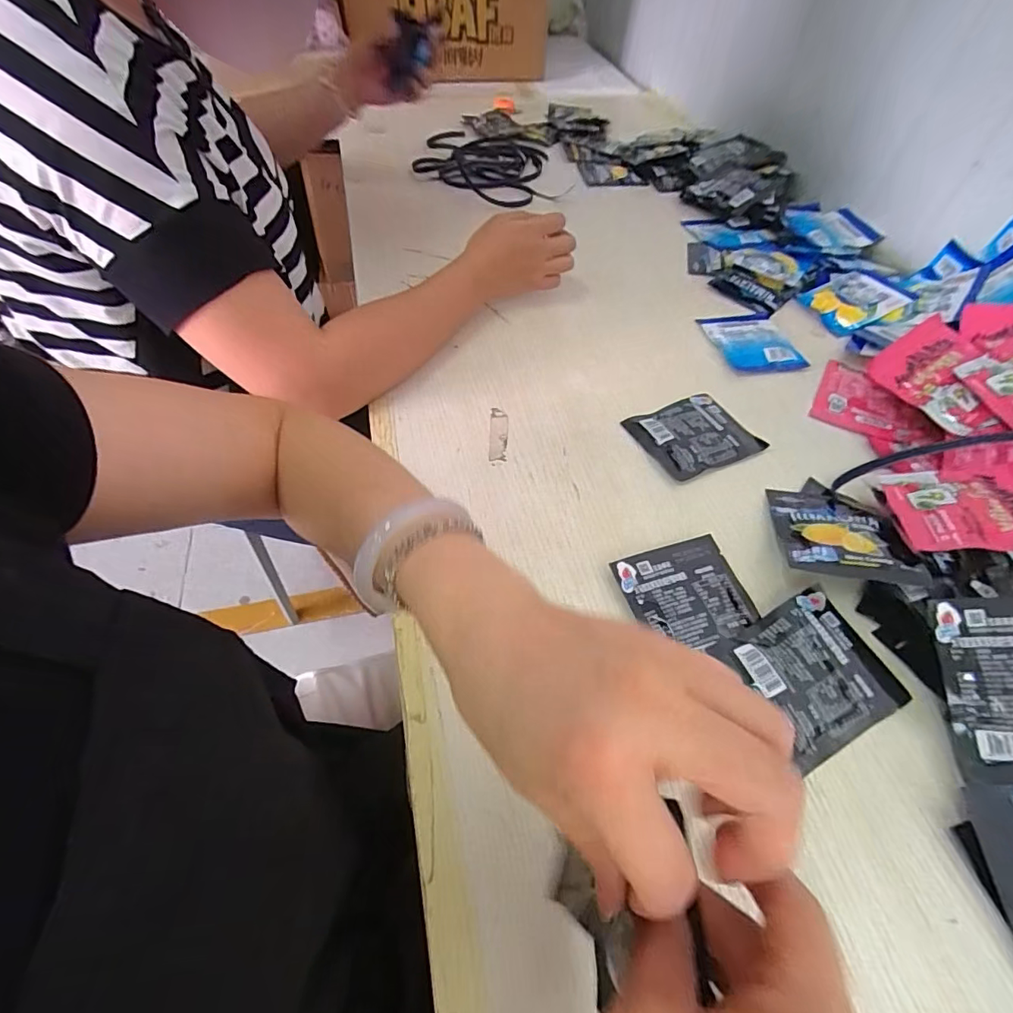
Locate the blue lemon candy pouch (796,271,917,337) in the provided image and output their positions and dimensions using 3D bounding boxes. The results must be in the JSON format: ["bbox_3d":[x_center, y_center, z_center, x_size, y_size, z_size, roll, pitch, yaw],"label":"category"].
[{"bbox_3d":[0.420,-0.251,0.603,0.100,0.014,0.090,-30,55,1],"label":"blue lemon candy pouch"}]

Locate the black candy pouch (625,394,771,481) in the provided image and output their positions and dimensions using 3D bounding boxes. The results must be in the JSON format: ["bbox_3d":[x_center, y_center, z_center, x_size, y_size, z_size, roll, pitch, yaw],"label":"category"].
[{"bbox_3d":[0.178,-0.069,0.471,0.106,0.008,0.084,-20,56,-15],"label":"black candy pouch"}]

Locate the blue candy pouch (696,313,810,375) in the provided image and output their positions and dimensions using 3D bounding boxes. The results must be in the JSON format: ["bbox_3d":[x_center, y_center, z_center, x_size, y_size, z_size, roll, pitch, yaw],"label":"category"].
[{"bbox_3d":[0.274,-0.187,0.558,0.085,0.007,0.102,-9,54,-7],"label":"blue candy pouch"}]

